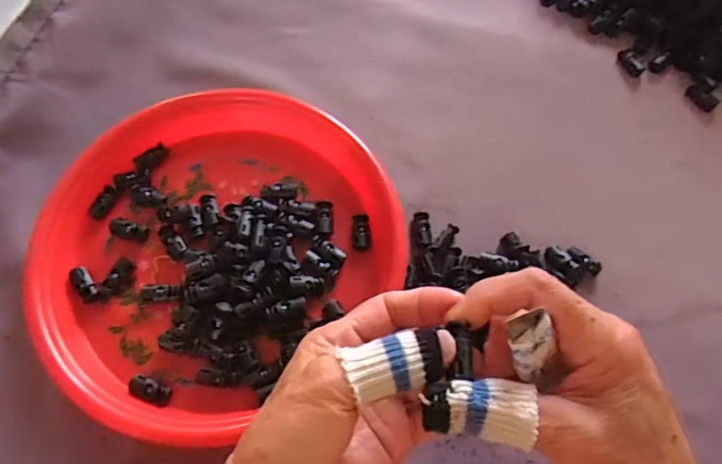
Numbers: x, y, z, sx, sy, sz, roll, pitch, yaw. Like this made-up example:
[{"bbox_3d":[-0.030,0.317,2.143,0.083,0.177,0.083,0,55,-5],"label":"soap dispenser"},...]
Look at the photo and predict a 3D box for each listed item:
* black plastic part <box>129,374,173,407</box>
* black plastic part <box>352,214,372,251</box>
[{"bbox_3d":[-0.140,0.105,0.344,0.028,0.008,0.014,20,70,7],"label":"black plastic part"},{"bbox_3d":[0.001,0.000,0.392,0.014,0.010,0.030,-2,69,-1],"label":"black plastic part"}]

